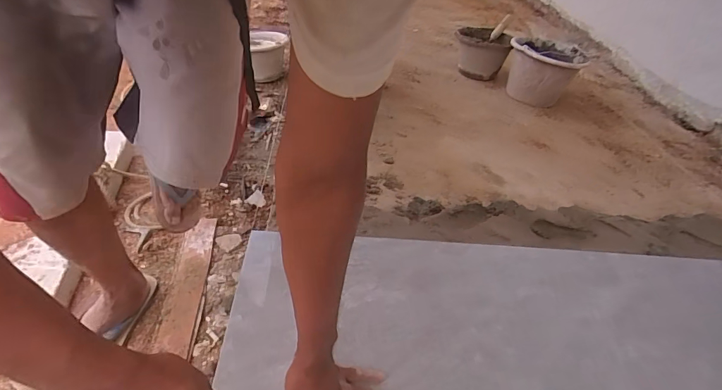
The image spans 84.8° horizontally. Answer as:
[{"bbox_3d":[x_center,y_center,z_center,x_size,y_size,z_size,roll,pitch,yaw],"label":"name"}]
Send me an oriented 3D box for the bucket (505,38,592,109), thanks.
[{"bbox_3d":[0.689,-0.481,1.515,0.259,0.166,0.259,6,39,-5],"label":"bucket"}]

